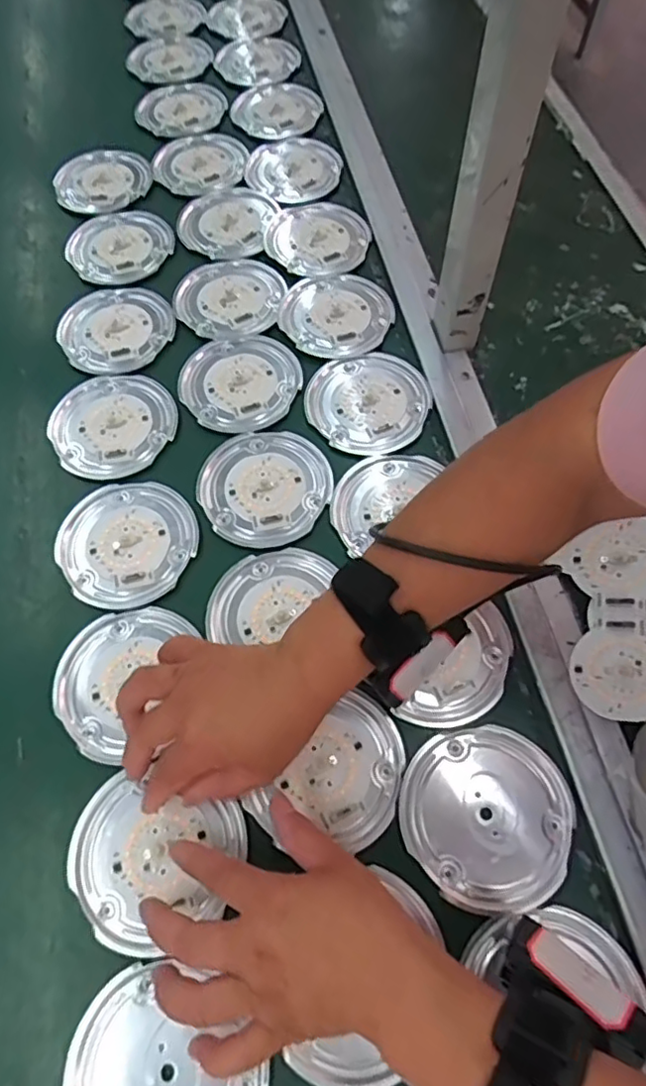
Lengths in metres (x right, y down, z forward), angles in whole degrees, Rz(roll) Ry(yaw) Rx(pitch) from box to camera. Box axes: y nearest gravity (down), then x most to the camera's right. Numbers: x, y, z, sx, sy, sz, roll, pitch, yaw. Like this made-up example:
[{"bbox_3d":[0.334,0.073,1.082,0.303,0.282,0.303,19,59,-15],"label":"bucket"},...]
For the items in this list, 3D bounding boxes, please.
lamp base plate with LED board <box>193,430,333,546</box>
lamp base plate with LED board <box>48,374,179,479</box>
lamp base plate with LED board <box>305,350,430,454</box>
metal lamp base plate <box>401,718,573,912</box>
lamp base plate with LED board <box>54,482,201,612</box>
[{"bbox_3d":[-0.048,-0.047,0.490,0.100,0.004,0.102,-1,65,1],"label":"lamp base plate with LED board"},{"bbox_3d":[-0.176,-0.103,0.513,0.086,0.017,0.102,37,71,17],"label":"lamp base plate with LED board"},{"bbox_3d":[0.041,-0.125,0.521,0.096,0.015,0.103,-1,65,1],"label":"lamp base plate with LED board"},{"bbox_3d":[0.104,0.171,0.387,0.104,0.004,0.104,-1,65,1],"label":"metal lamp base plate"},{"bbox_3d":[-0.152,-0.002,0.472,0.101,0.005,0.104,-1,65,1],"label":"lamp base plate with LED board"}]

